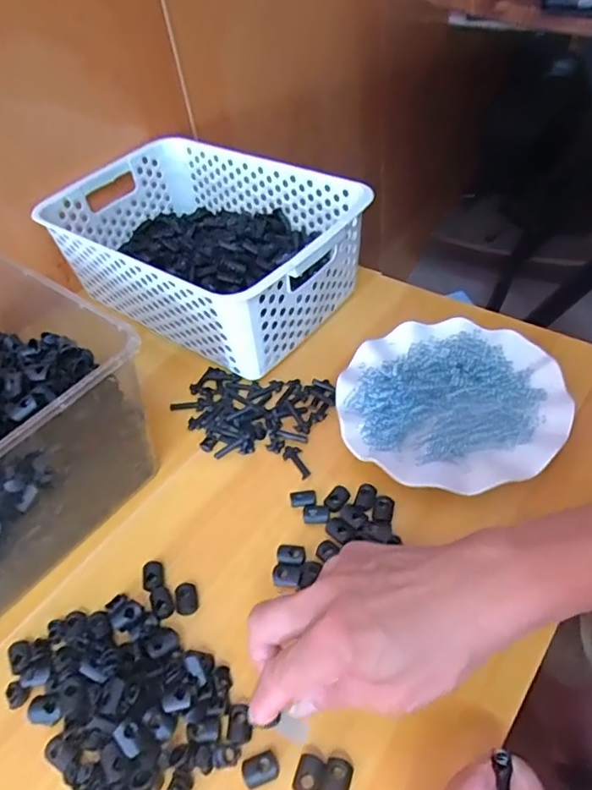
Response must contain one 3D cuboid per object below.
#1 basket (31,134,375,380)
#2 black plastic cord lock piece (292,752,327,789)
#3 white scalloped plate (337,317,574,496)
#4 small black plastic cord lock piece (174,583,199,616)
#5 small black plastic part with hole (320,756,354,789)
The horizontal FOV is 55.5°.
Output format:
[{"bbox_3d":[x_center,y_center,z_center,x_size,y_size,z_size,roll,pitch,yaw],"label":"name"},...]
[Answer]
[{"bbox_3d":[-0.093,-0.152,0.592,0.297,0.112,0.197,27,56,28],"label":"basket"},{"bbox_3d":[0.007,0.213,0.315,0.015,0.004,0.021,12,51,18],"label":"black plastic cord lock piece"},{"bbox_3d":[0.129,0.005,0.473,0.179,0.030,0.175,-4,48,4],"label":"white scalloped plate"},{"bbox_3d":[-0.077,0.143,0.396,0.015,0.005,0.023,-13,48,-5],"label":"small black plastic cord lock piece"},{"bbox_3d":[0.023,0.213,0.312,0.016,0.004,0.021,14,51,19],"label":"small black plastic part with hole"}]

